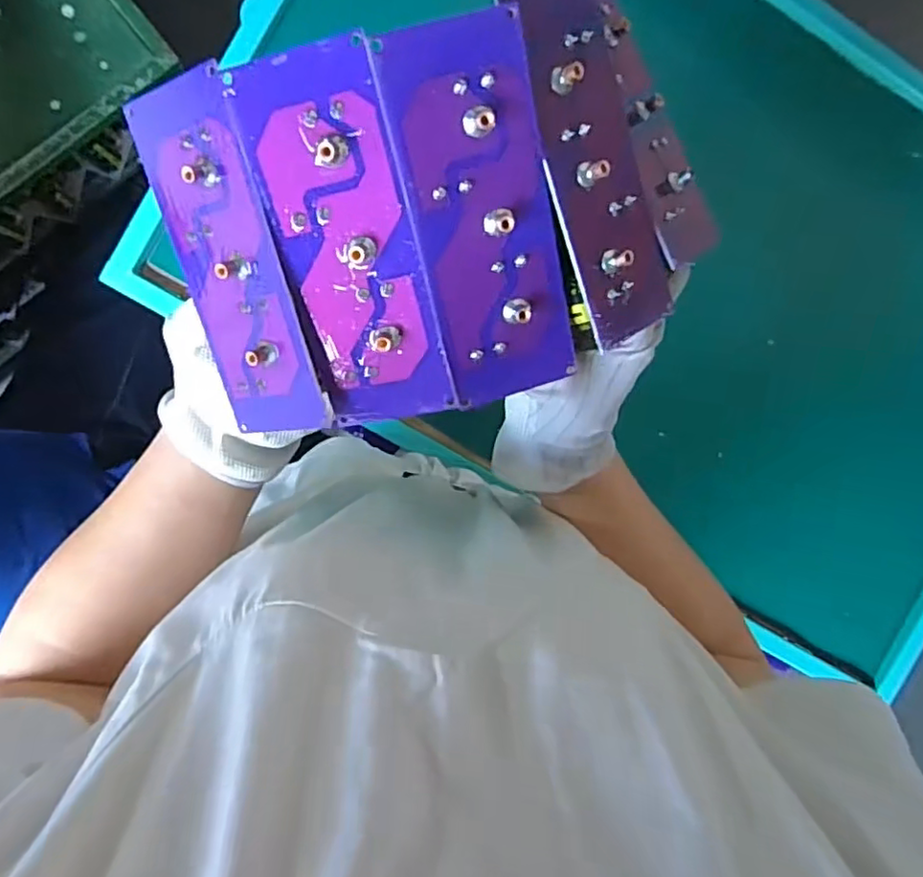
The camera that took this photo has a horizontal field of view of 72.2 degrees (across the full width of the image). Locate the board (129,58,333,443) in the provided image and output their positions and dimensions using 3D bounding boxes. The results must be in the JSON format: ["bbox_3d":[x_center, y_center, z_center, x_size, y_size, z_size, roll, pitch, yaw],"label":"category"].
[{"bbox_3d":[-0.093,-0.067,0.253,0.052,0.007,0.134,-4,111,27],"label":"board"}]

